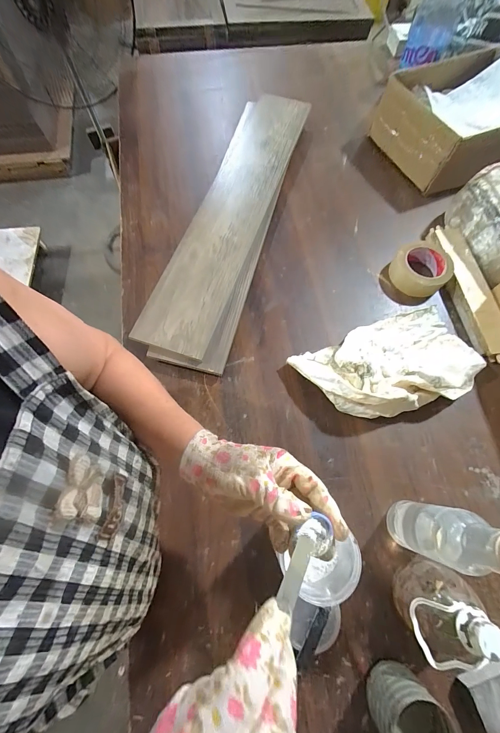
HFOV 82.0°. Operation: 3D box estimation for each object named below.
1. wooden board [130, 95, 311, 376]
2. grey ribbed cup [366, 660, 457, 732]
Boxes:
[{"bbox_3d":[-0.036,-0.332,0.616,0.165,0.029,0.715,14,71,8],"label":"wooden board"},{"bbox_3d":[0.184,0.409,0.336,0.070,0.079,0.075,0,69,0],"label":"grey ribbed cup"}]

